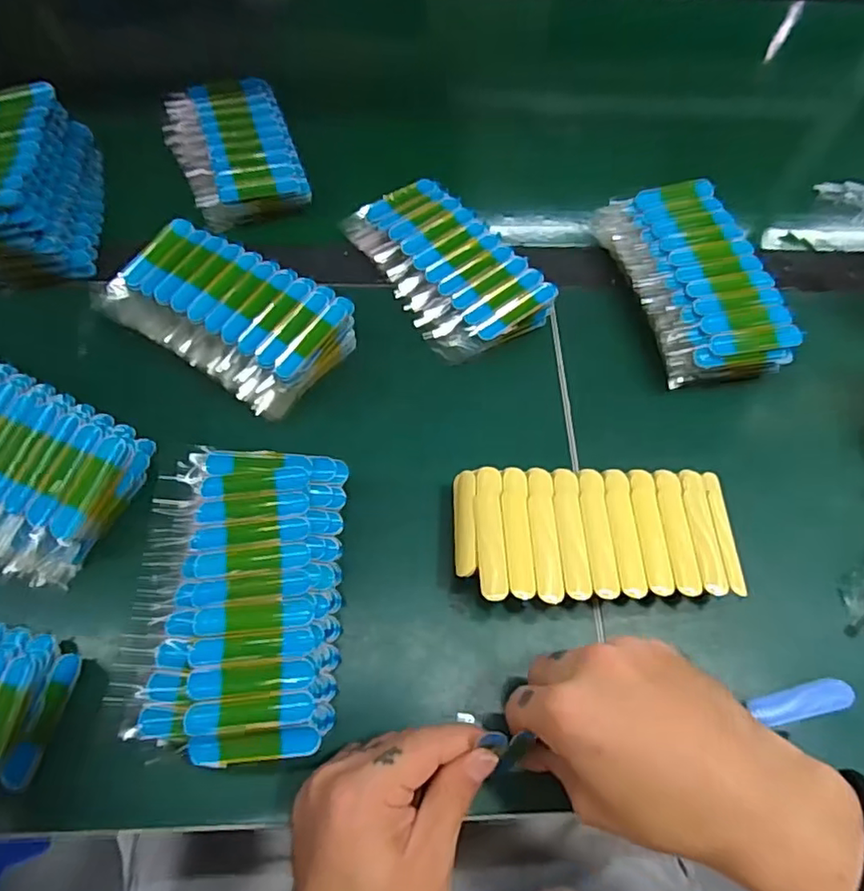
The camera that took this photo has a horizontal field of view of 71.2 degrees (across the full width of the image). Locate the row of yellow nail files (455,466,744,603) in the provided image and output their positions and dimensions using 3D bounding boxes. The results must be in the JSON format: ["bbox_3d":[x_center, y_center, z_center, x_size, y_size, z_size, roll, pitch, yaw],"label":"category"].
[{"bbox_3d":[0.093,0.055,0.355,0.156,0.035,0.074,0,62,-3],"label":"row of yellow nail files"}]

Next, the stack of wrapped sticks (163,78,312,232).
[{"bbox_3d":[-0.168,-0.254,0.509,0.094,0.025,0.164,-17,65,-11],"label":"stack of wrapped sticks"}]

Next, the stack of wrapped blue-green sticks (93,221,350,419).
[{"bbox_3d":[-0.141,-0.092,0.414,0.160,0.031,0.089,30,65,13],"label":"stack of wrapped blue-green sticks"}]

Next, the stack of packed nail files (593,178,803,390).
[{"bbox_3d":[0.186,-0.119,0.444,0.091,0.050,0.163,-11,63,-8],"label":"stack of packed nail files"}]

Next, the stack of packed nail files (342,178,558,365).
[{"bbox_3d":[0.010,-0.135,0.454,0.090,0.034,0.161,-30,68,-17],"label":"stack of packed nail files"}]

